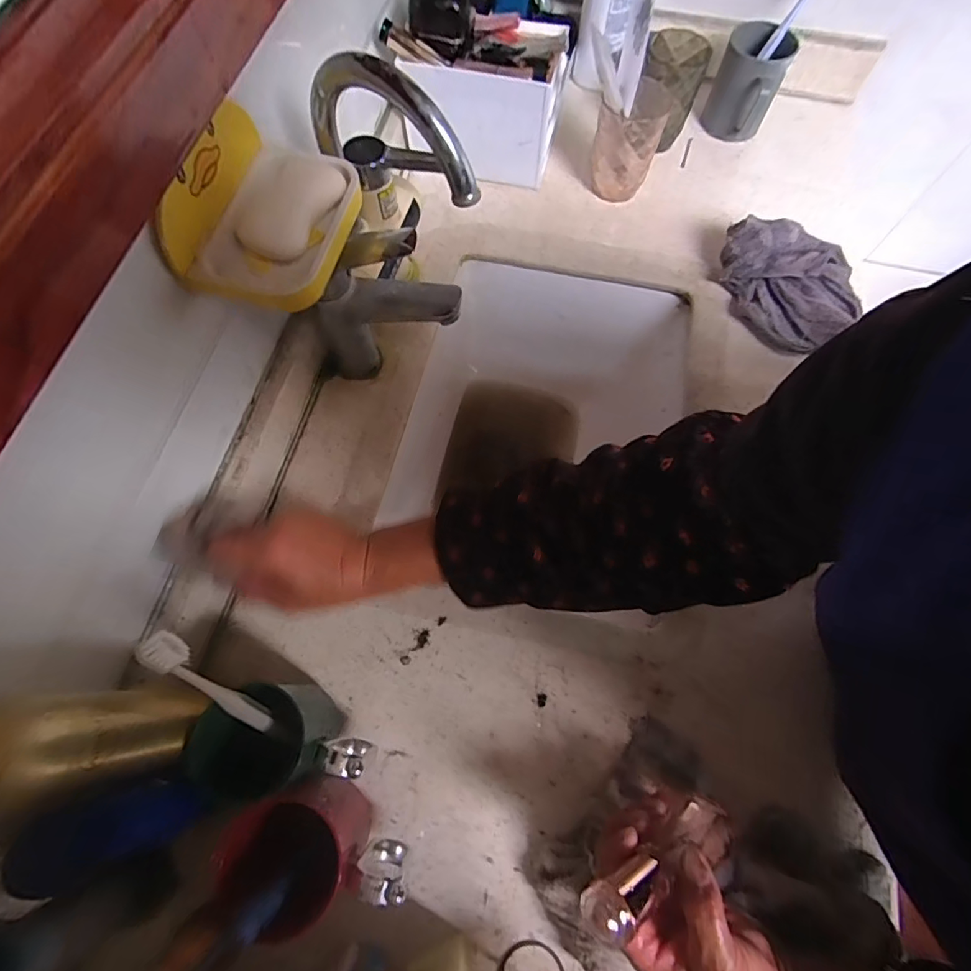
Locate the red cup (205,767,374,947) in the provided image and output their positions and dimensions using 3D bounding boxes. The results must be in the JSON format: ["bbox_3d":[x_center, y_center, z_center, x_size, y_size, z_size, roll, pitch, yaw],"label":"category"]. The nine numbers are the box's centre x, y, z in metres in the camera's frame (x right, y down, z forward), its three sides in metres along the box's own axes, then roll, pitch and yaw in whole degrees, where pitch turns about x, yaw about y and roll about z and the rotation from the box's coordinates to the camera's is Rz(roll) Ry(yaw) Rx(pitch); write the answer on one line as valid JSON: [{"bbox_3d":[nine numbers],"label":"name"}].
[{"bbox_3d":[-0.128,0.248,0.339,0.078,0.102,0.073,0,69,0],"label":"red cup"}]

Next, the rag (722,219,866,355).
[{"bbox_3d":[0.330,-0.226,0.536,0.106,0.063,0.160,-29,72,-10],"label":"rag"}]

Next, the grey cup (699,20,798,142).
[{"bbox_3d":[0.338,-0.521,0.640,0.081,0.089,0.116,21,71,8],"label":"grey cup"}]

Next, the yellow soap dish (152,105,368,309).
[{"bbox_3d":[-0.153,-0.198,0.349,0.098,0.070,0.147,10,69,4],"label":"yellow soap dish"}]

